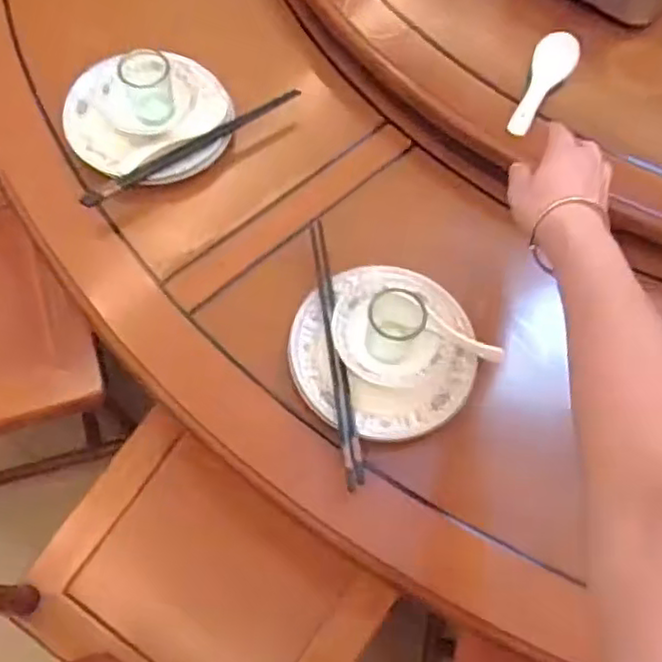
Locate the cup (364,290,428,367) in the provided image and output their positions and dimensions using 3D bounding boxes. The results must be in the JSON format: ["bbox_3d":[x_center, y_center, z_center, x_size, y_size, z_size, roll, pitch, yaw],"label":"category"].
[{"bbox_3d":[0.058,-0.001,0.626,0.051,0.062,0.057,15,67,3],"label":"cup"}]

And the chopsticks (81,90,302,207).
[{"bbox_3d":[-0.144,-0.200,0.711,0.259,0.011,0.017,-35,73,-16],"label":"chopsticks"}]

